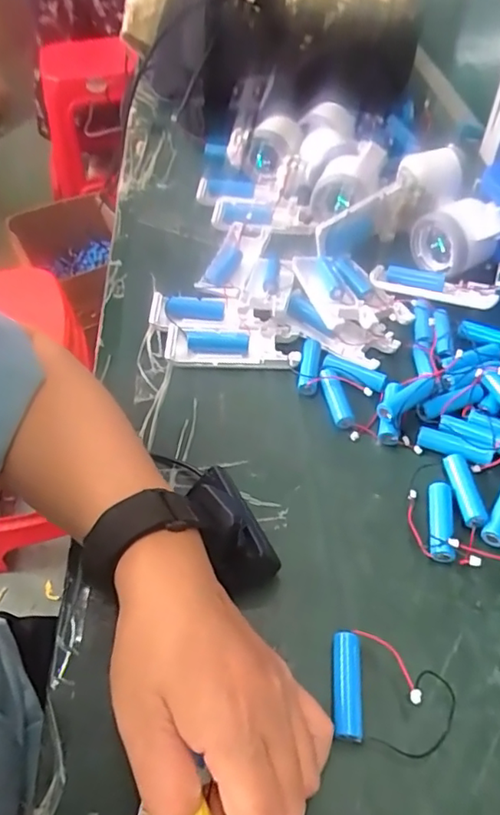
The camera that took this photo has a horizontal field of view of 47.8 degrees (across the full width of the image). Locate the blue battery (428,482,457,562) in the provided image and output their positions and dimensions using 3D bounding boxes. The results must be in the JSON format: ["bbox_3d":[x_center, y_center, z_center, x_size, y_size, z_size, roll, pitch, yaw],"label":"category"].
[{"bbox_3d":[0.118,0.070,0.349,0.014,0.015,0.049,8,50,6],"label":"blue battery"}]

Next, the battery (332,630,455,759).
[{"bbox_3d":[0.072,0.145,0.286,0.064,0.020,0.049,11,51,8],"label":"battery"}]

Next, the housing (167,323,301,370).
[{"bbox_3d":[-0.016,-0.048,0.450,0.105,0.018,0.036,3,50,2],"label":"housing"}]

